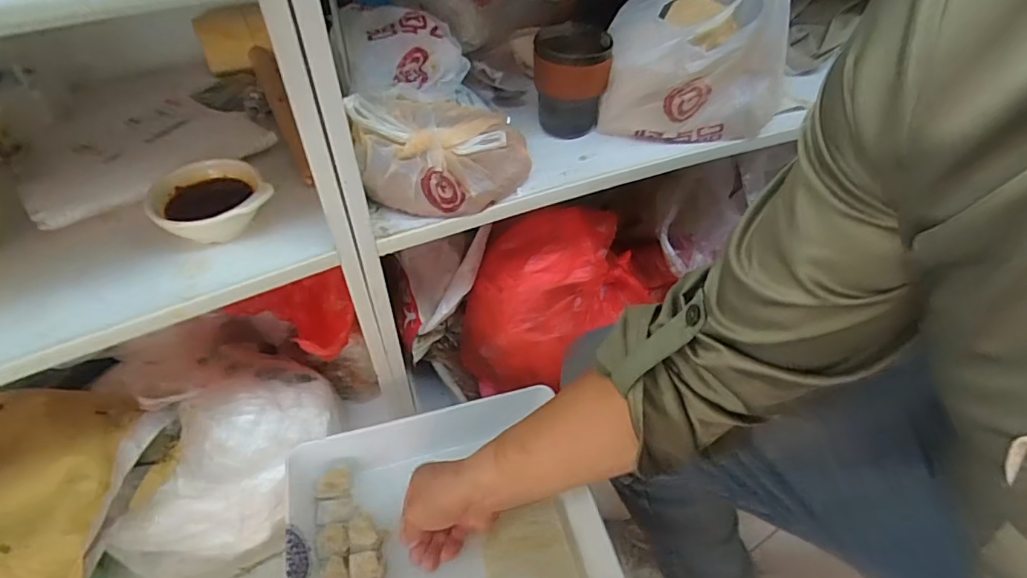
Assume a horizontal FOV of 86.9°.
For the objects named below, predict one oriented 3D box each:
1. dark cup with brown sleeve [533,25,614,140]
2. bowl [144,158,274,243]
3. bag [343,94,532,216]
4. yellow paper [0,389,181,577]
[{"bbox_3d":[0.067,-0.246,0.650,0.086,0.113,0.086,1,48,-1],"label":"dark cup with brown sleeve"},{"bbox_3d":[-0.291,-0.083,0.524,0.101,0.049,0.121,-34,57,-28],"label":"bowl"},{"bbox_3d":[-0.073,-0.153,0.575,0.181,0.083,0.138,-19,51,-17],"label":"bag"},{"bbox_3d":[-0.614,0.236,0.624,0.363,0.064,0.251,3,48,1],"label":"yellow paper"}]

